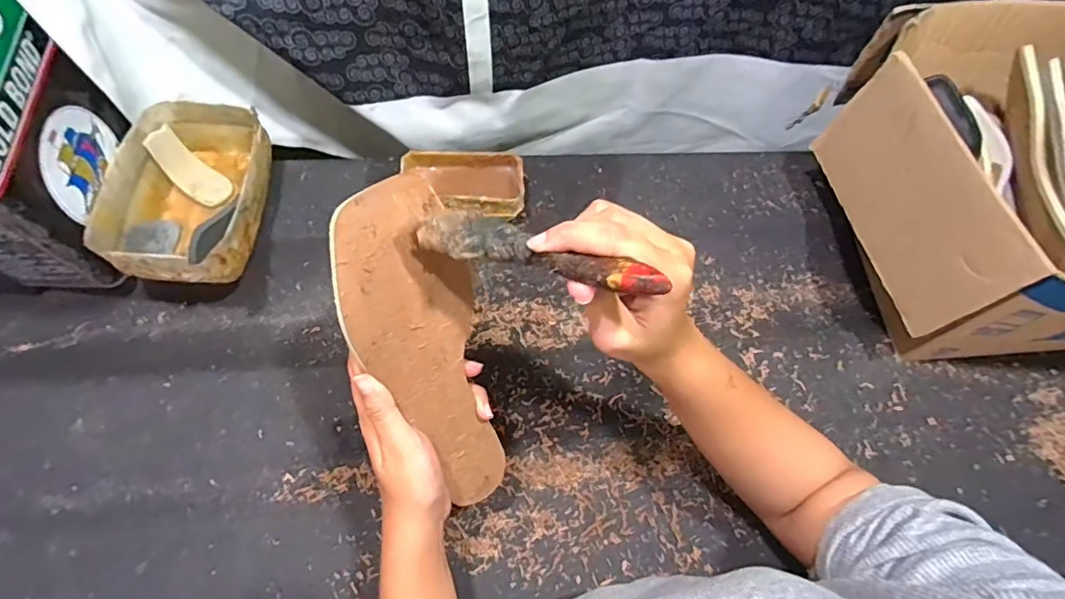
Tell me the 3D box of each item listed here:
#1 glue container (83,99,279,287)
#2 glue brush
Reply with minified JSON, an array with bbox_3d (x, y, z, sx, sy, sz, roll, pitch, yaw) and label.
[{"bbox_3d":[-0.328,-0.103,0.523,0.127,0.075,0.185,2,64,-2],"label":"glue container"},{"bbox_3d":[-0.001,-0.024,0.272,0.139,0.014,0.033,19,62,33],"label":"glue brush"}]

